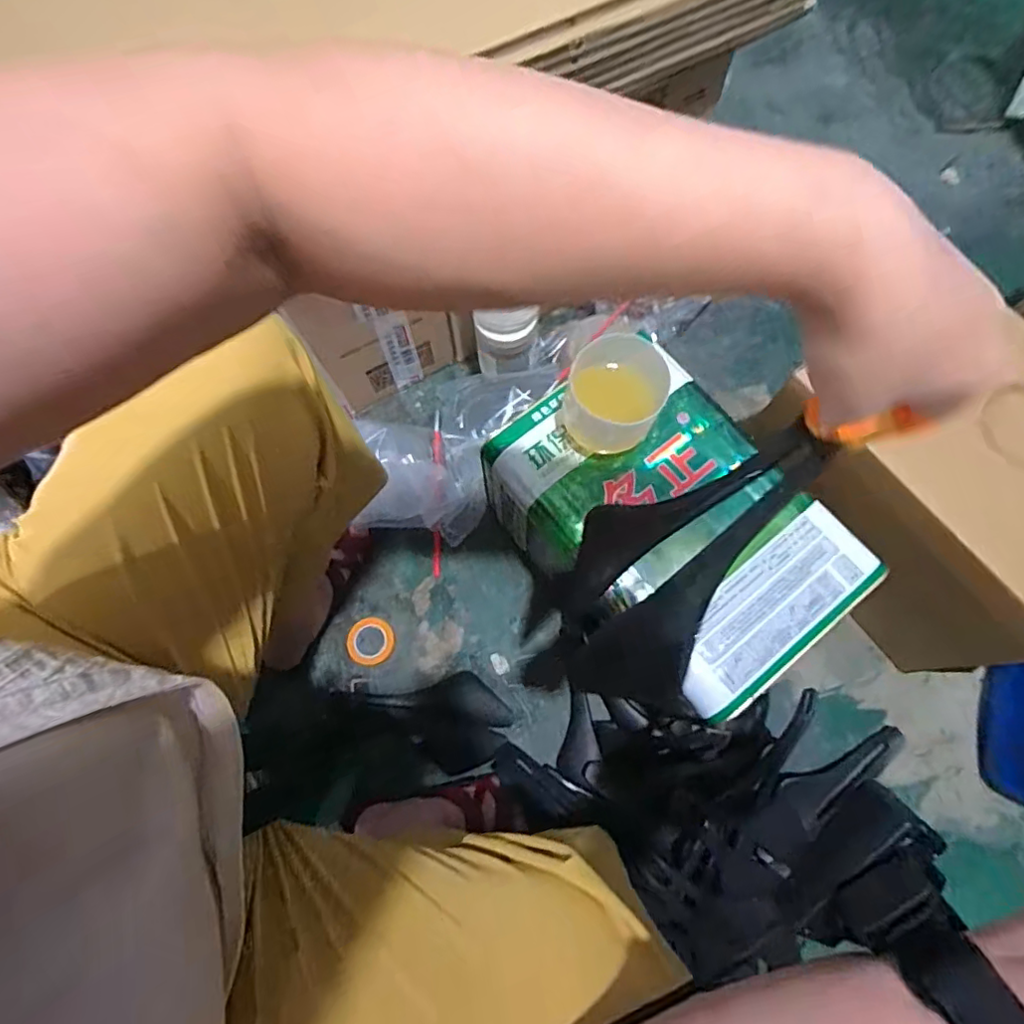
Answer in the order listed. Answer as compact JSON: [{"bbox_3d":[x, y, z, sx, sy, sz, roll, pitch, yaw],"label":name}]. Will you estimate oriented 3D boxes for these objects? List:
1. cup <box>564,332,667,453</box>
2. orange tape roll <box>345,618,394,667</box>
[{"bbox_3d":[0.100,-0.115,0.546,0.088,0.069,0.094,0,73,1],"label":"cup"},{"bbox_3d":[-0.188,0.175,0.754,0.062,0.023,0.061,0,73,1],"label":"orange tape roll"}]

